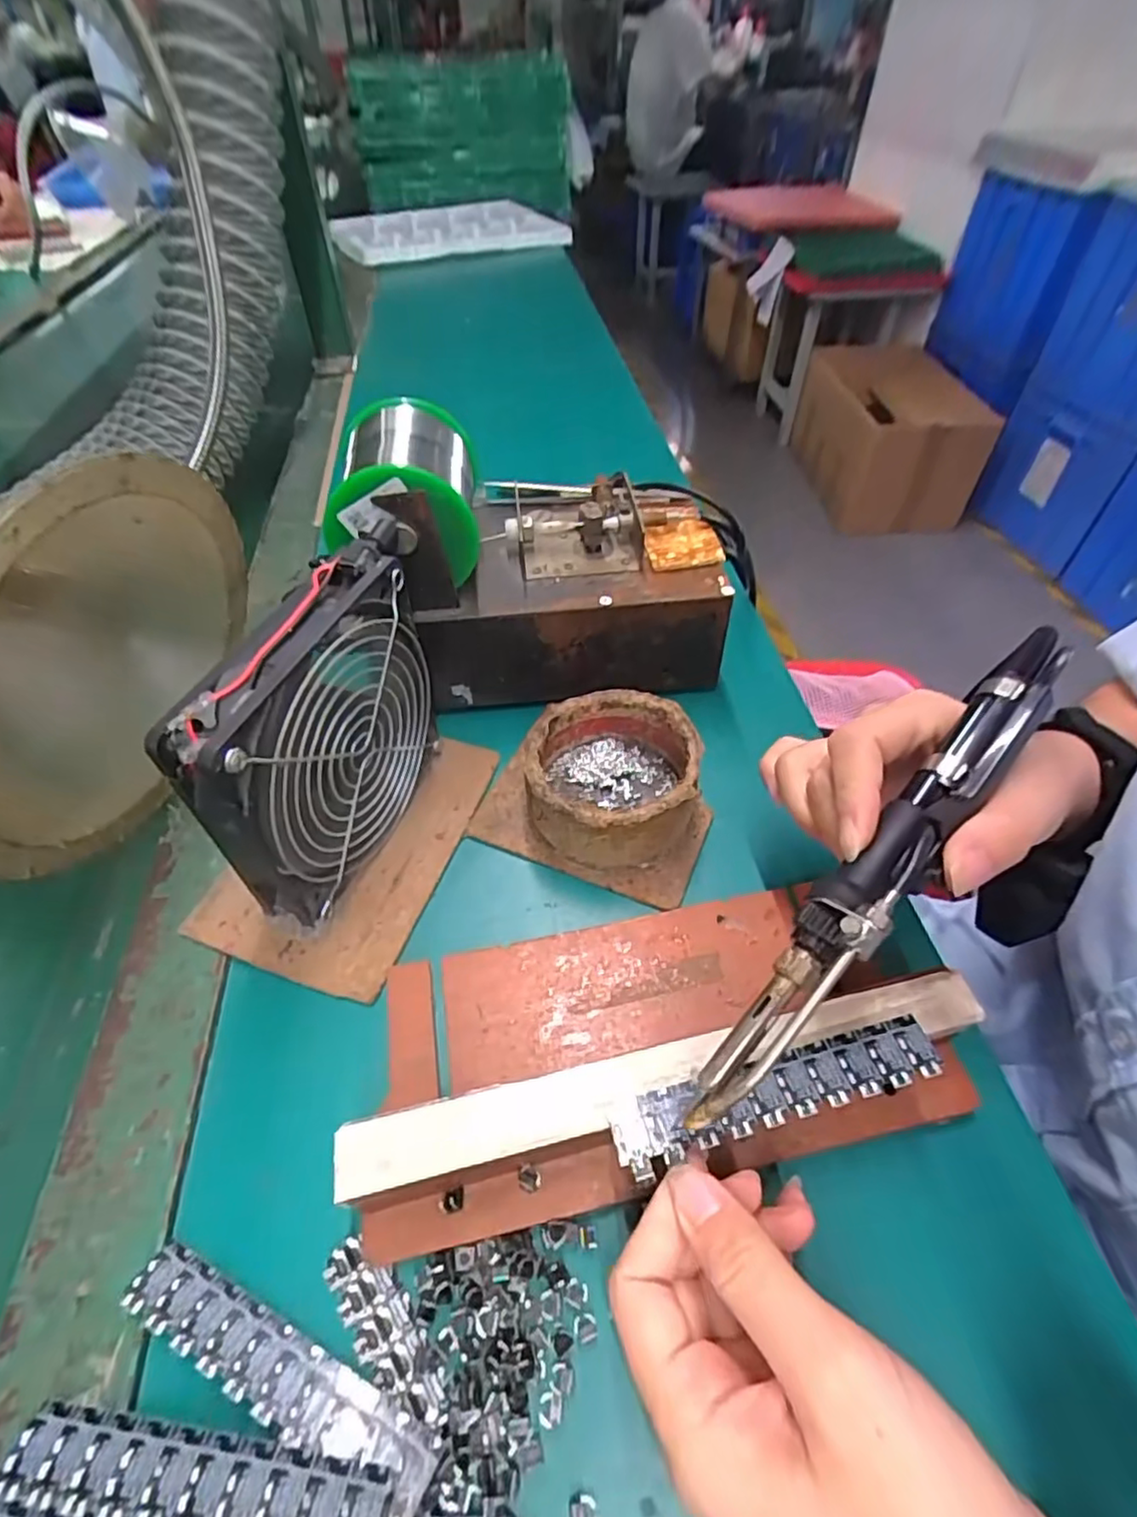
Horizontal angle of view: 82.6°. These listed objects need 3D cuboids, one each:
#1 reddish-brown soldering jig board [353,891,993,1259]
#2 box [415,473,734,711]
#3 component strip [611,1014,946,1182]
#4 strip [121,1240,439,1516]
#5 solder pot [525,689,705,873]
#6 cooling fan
[{"bbox_3d":[0.028,0.098,0.240,0.203,0.036,0.099,-9,49,-7],"label":"reddish-brown soldering jig board"},{"bbox_3d":[0.000,-0.102,0.381,0.159,0.089,0.109,-5,49,-3],"label":"box"},{"bbox_3d":[0.067,0.106,0.207,0.108,0.004,0.020,-13,50,-10],"label":"component strip"},{"bbox_3d":[-0.088,0.180,0.191,0.107,0.004,0.019,17,29,18],"label":"strip"},{"bbox_3d":[0.022,0.010,0.316,0.079,0.041,0.083,-1,49,1],"label":"solder pot"},{"bbox_3d":[-0.098,-0.006,0.276,0.027,0.128,0.135,16,51,15],"label":"cooling fan"}]

